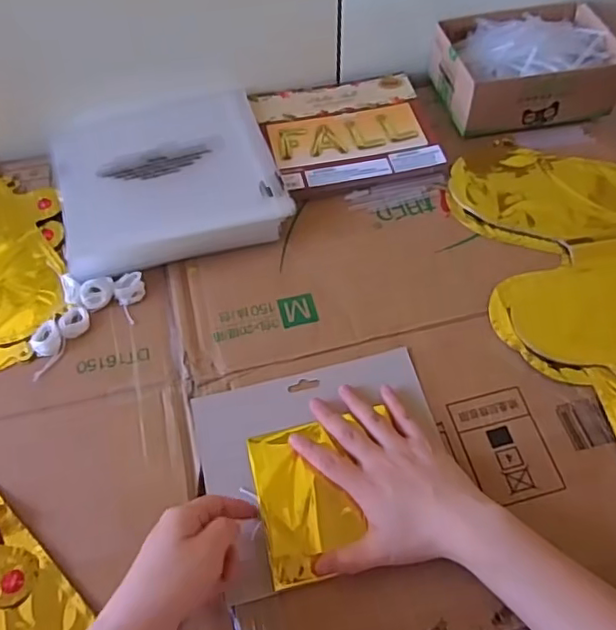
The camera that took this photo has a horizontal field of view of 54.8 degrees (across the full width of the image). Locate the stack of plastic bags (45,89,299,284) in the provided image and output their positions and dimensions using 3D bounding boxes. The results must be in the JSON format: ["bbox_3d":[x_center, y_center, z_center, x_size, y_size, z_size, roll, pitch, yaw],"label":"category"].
[{"bbox_3d":[-0.146,-0.148,0.624,0.217,0.028,0.213,-15,60,-9],"label":"stack of plastic bags"}]

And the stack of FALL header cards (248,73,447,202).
[{"bbox_3d":[0.044,-0.210,0.676,0.180,0.011,0.169,-14,60,-8],"label":"stack of FALL header cards"}]

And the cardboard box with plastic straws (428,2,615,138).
[{"bbox_3d":[0.246,-0.287,0.678,0.188,0.068,0.141,-8,59,-5],"label":"cardboard box with plastic straws"}]

